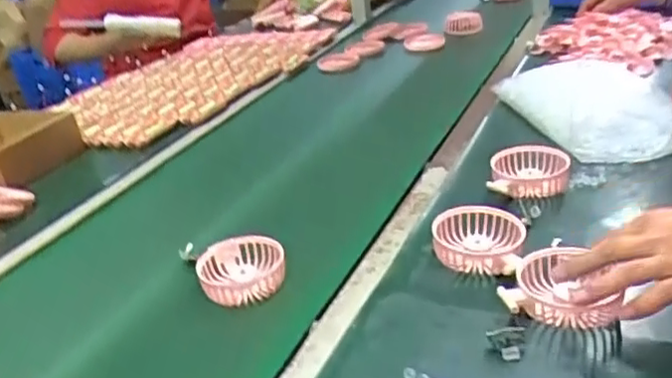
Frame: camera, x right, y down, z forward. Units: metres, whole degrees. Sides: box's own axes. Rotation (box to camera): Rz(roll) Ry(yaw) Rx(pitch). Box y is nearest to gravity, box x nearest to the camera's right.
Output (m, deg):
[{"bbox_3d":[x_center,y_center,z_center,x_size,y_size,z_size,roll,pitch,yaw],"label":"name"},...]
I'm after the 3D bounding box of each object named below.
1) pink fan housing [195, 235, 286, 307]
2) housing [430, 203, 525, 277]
[{"bbox_3d":[-0.098,0.085,0.691,0.088,0.035,0.081,-11,27,-8],"label":"pink fan housing"},{"bbox_3d":[0.143,0.055,0.667,0.089,0.042,0.088,-5,27,3],"label":"housing"}]

